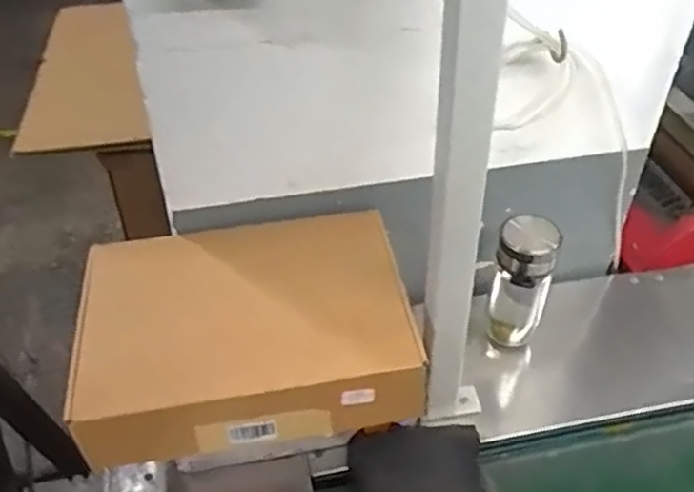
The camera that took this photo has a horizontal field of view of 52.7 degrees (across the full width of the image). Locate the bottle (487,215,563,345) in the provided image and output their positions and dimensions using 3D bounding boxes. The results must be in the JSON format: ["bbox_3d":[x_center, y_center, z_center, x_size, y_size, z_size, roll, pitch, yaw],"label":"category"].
[{"bbox_3d":[0.230,0.060,0.941,0.077,0.196,0.078,13,44,15],"label":"bottle"}]

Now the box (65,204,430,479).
[{"bbox_3d":[-0.120,0.089,0.800,0.368,0.091,0.263,-8,43,-8],"label":"box"}]

